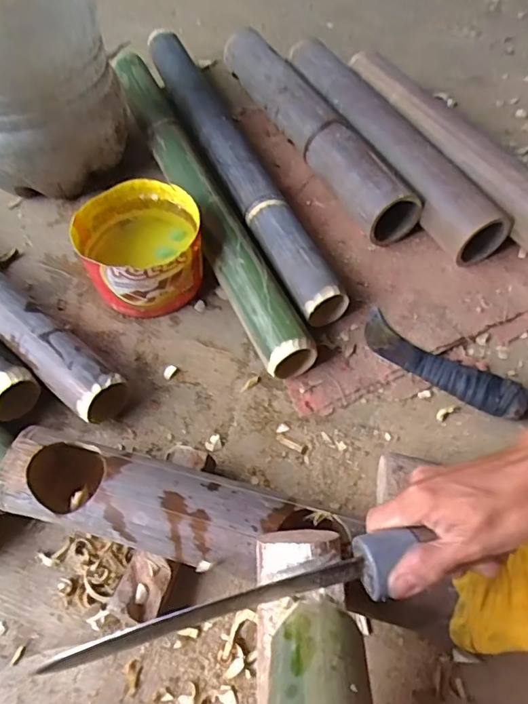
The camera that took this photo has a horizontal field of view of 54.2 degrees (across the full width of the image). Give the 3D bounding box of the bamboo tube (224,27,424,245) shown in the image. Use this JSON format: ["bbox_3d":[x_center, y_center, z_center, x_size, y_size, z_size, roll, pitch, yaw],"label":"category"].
[{"bbox_3d":[0.072,-0.352,0.806,0.081,0.082,0.482,-22,60,-12],"label":"bamboo tube"}]

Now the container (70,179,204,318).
[{"bbox_3d":[-0.156,-0.131,0.672,0.149,0.100,0.149,-1,58,1],"label":"container"}]

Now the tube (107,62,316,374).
[{"bbox_3d":[-0.100,-0.233,0.749,0.073,0.074,0.647,-21,61,-14],"label":"tube"}]

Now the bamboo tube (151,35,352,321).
[{"bbox_3d":[-0.057,-0.299,0.789,0.060,0.071,0.655,-21,60,-12],"label":"bamboo tube"}]

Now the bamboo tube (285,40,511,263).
[{"bbox_3d":[0.174,-0.324,0.792,0.082,0.087,0.500,-22,60,-12],"label":"bamboo tube"}]

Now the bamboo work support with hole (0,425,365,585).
[{"bbox_3d":[-0.075,0.138,0.454,0.304,0.069,0.077,12,59,6],"label":"bamboo work support with hole"}]

